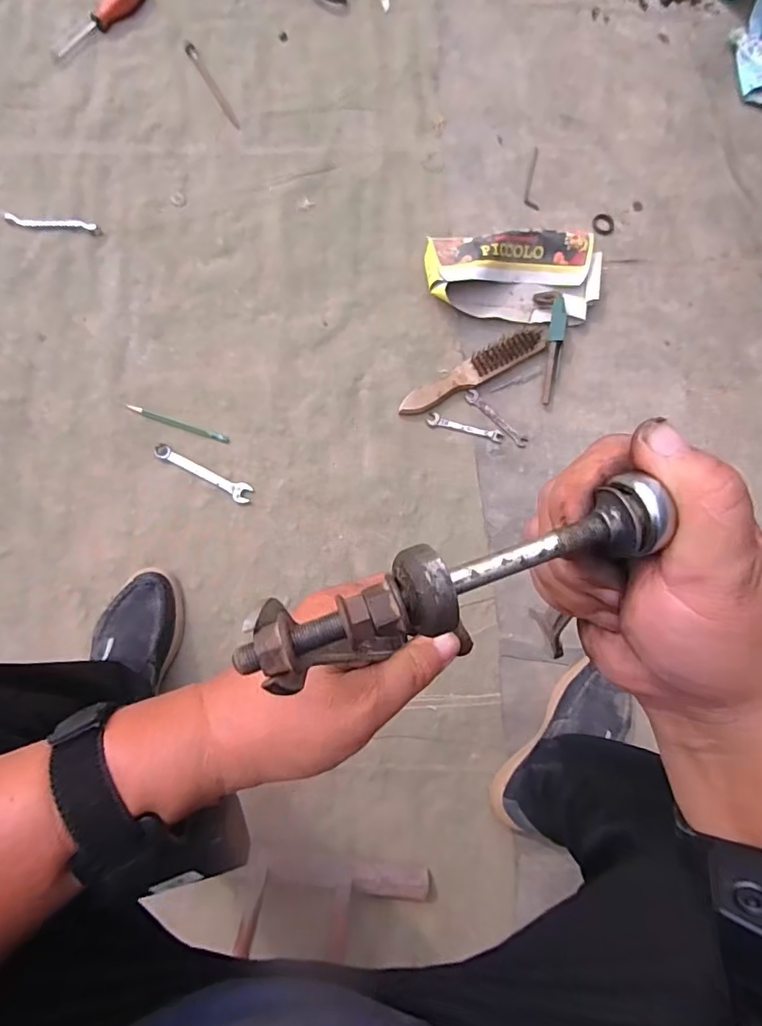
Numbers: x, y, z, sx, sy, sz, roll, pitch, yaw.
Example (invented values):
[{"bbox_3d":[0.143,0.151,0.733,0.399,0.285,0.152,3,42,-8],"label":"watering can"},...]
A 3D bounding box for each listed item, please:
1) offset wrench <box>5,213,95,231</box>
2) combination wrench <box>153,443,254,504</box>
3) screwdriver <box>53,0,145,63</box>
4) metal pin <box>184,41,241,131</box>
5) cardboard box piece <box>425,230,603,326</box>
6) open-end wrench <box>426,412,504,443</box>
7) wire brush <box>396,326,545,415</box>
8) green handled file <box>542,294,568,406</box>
[{"bbox_3d":[-0.509,-0.448,0.805,0.128,0.008,0.019,0,84,-5],"label":"offset wrench"},{"bbox_3d":[-0.263,-0.059,0.775,0.154,0.011,0.027,27,82,-2],"label":"combination wrench"},{"bbox_3d":[-0.456,-0.800,0.842,0.033,0.024,0.191,42,82,0],"label":"screwdriver"},{"bbox_3d":[-0.278,-0.702,0.856,0.018,0.011,0.166,-29,87,-7],"label":"metal pin"},{"bbox_3d":[0.212,-0.375,0.832,0.278,0.055,0.136,-1,84,-5],"label":"cardboard box piece"},{"bbox_3d":[0.129,-0.132,0.810,0.118,0.005,0.021,14,83,-4],"label":"open-end wrench"},{"bbox_3d":[0.142,-0.220,0.816,0.249,0.025,0.045,-28,87,-7],"label":"wire brush"},{"bbox_3d":[0.273,-0.261,0.829,0.028,0.033,0.170,11,83,-4],"label":"green handled file"}]

